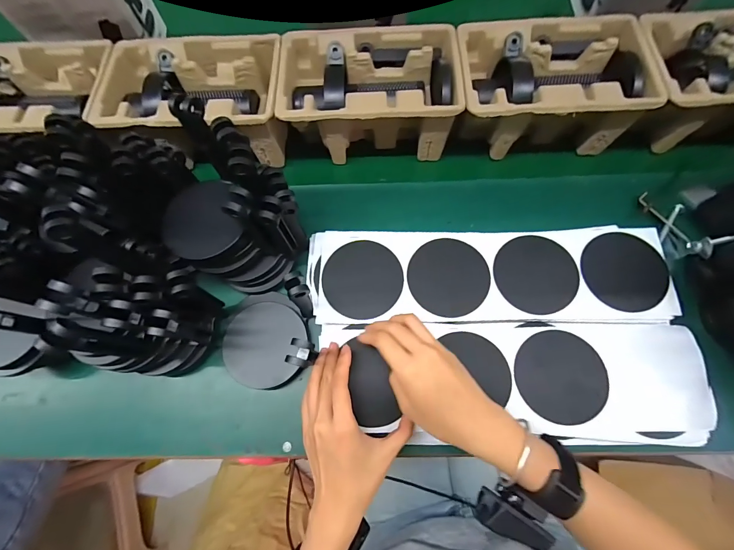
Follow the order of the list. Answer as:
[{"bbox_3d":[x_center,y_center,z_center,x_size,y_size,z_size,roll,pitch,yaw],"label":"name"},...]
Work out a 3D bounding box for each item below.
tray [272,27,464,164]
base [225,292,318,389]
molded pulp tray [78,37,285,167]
[{"bbox_3d":[0.001,-0.241,0.473,0.224,0.105,0.140,0,68,-1],"label":"tray"},{"bbox_3d":[-0.122,0.077,0.417,0.098,0.015,0.114,-28,71,-11],"label":"base"},{"bbox_3d":[-0.229,-0.238,0.480,0.229,0.099,0.147,-1,68,-1],"label":"molded pulp tray"}]

